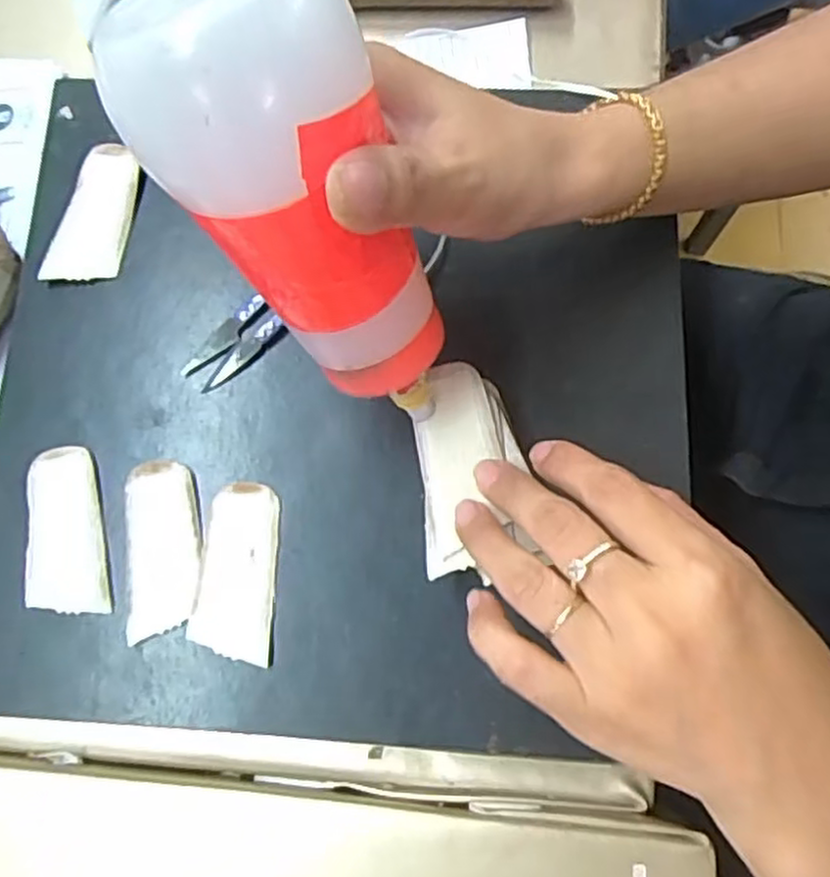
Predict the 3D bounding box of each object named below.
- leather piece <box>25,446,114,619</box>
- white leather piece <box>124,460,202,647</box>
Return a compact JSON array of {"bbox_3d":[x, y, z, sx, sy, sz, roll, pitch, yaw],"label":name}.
[{"bbox_3d":[-0.147,0.038,0.310,0.031,0.004,0.070,-9,76,-1],"label":"leather piece"},{"bbox_3d":[-0.106,0.045,0.309,0.030,0.004,0.072,-7,76,0],"label":"white leather piece"}]

